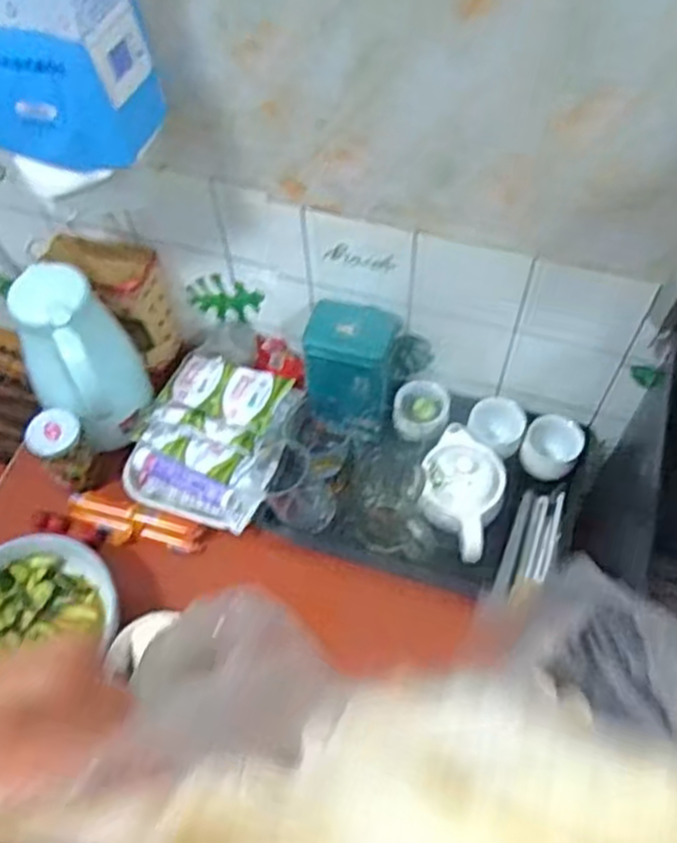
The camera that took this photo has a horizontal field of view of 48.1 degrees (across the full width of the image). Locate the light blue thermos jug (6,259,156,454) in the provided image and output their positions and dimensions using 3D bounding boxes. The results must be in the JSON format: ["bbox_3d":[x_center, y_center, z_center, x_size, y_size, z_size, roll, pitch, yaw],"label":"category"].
[{"bbox_3d":[-0.294,-0.066,0.876,0.114,0.211,0.118,-1,60,2],"label":"light blue thermos jug"}]

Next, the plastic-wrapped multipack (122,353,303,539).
[{"bbox_3d":[-0.161,0.014,0.932,0.184,0.049,0.203,15,62,11],"label":"plastic-wrapped multipack"}]

